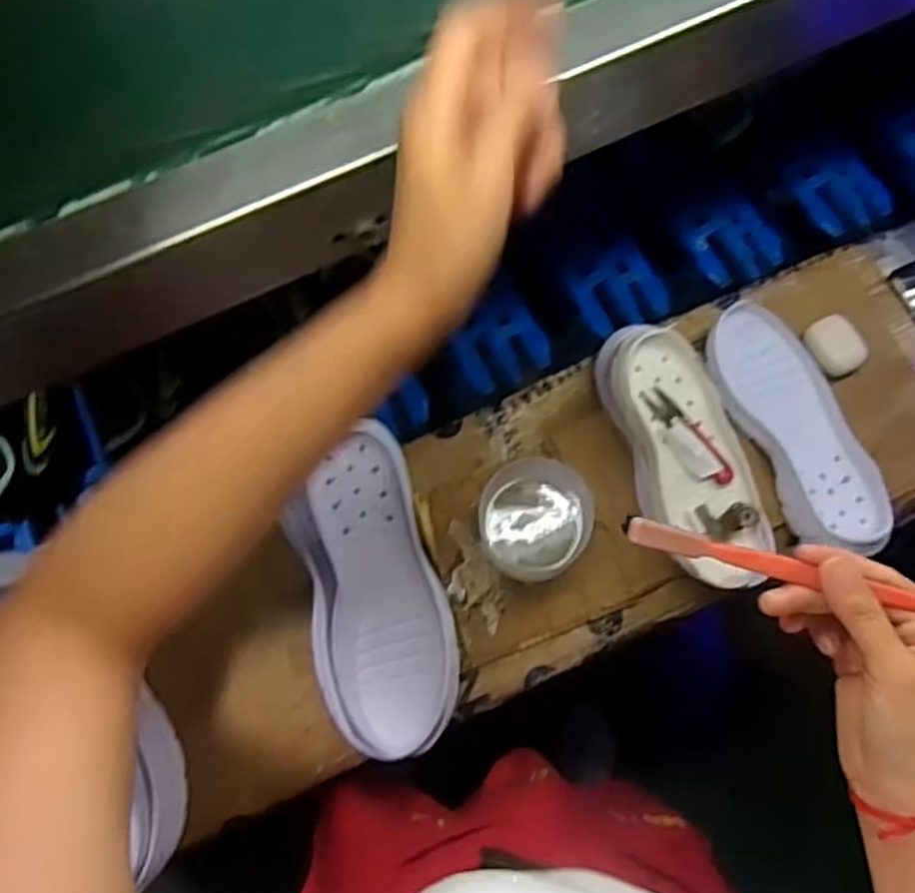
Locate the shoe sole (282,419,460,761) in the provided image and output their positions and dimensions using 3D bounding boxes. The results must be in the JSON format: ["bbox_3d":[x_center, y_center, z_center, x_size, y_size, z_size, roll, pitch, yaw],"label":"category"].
[{"bbox_3d":[-0.070,0.122,0.620,0.115,0.032,0.258,-10,89,-2],"label":"shoe sole"}]

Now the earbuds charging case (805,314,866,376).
[{"bbox_3d":[0.371,-0.099,0.729,0.050,0.016,0.056,-21,76,-5],"label":"earbuds charging case"}]

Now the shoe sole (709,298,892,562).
[{"bbox_3d":[0.314,-0.019,0.695,0.096,0.045,0.250,-22,76,-5],"label":"shoe sole"}]

